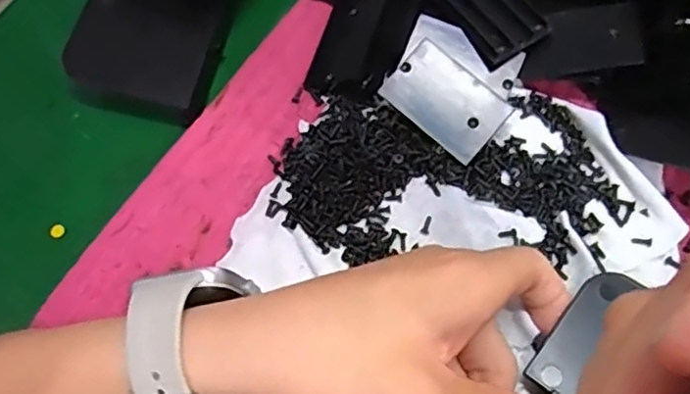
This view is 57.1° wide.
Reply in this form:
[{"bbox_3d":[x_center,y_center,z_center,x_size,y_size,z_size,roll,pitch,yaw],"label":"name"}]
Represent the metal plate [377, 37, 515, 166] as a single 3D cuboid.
[{"bbox_3d":[0.048,-0.046,0.303,0.054,0.004,0.035,40,91,1],"label":"metal plate"}]

